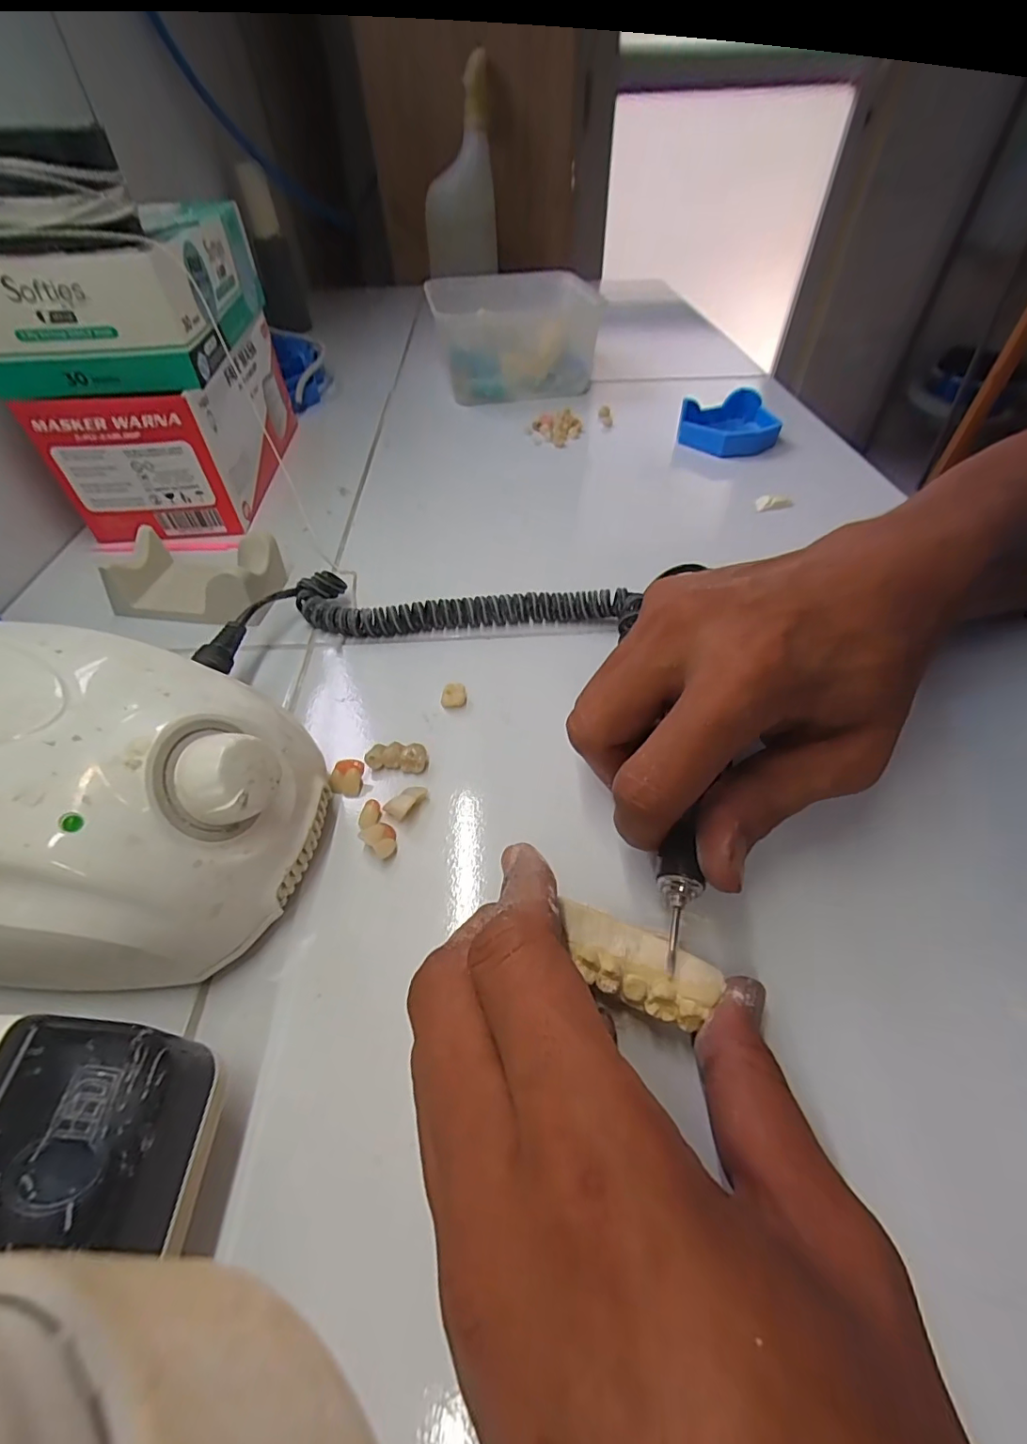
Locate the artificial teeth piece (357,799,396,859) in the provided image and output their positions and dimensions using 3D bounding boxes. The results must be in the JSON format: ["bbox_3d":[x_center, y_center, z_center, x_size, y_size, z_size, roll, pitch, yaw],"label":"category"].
[{"bbox_3d":[-0.055,0.043,0.212,0.013,0.008,0.024,-28,54,-21],"label":"artificial teeth piece"}]

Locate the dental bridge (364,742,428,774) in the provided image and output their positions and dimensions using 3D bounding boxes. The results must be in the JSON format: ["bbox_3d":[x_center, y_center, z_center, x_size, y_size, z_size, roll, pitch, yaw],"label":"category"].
[{"bbox_3d":[-0.051,0.016,0.235,0.026,0.008,0.012,2,49,3],"label":"dental bridge"}]

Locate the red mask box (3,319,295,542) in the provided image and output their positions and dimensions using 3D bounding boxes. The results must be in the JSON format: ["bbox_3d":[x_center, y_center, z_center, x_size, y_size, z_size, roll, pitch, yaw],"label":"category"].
[{"bbox_3d":[-0.234,-0.221,0.385,0.102,0.080,0.185,-3,49,-1],"label":"red mask box"}]

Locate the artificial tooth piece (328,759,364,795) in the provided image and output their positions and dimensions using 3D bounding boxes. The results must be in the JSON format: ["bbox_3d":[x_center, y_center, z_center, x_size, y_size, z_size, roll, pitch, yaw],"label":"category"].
[{"bbox_3d":[-0.072,0.023,0.228,0.013,0.009,0.012,8,50,8],"label":"artificial tooth piece"}]

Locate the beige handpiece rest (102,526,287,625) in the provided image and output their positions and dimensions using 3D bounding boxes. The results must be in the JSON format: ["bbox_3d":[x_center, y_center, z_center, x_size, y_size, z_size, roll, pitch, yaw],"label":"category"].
[{"bbox_3d":[-0.180,-0.086,0.301,0.090,0.029,0.049,5,49,6],"label":"beige handpiece rest"}]

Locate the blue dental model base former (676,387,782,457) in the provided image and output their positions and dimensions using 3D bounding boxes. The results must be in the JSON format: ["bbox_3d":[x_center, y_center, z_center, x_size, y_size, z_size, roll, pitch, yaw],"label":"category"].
[{"bbox_3d":[0.180,-0.244,0.437,0.085,0.024,0.069,-26,64,-22],"label":"blue dental model base former"}]

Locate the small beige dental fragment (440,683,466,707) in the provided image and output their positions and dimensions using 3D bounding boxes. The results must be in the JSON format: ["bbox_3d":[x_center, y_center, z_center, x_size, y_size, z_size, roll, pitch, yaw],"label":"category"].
[{"bbox_3d":[-0.029,-0.012,0.257,0.012,0.009,0.010,-9,49,-7],"label":"small beige dental fragment"}]

